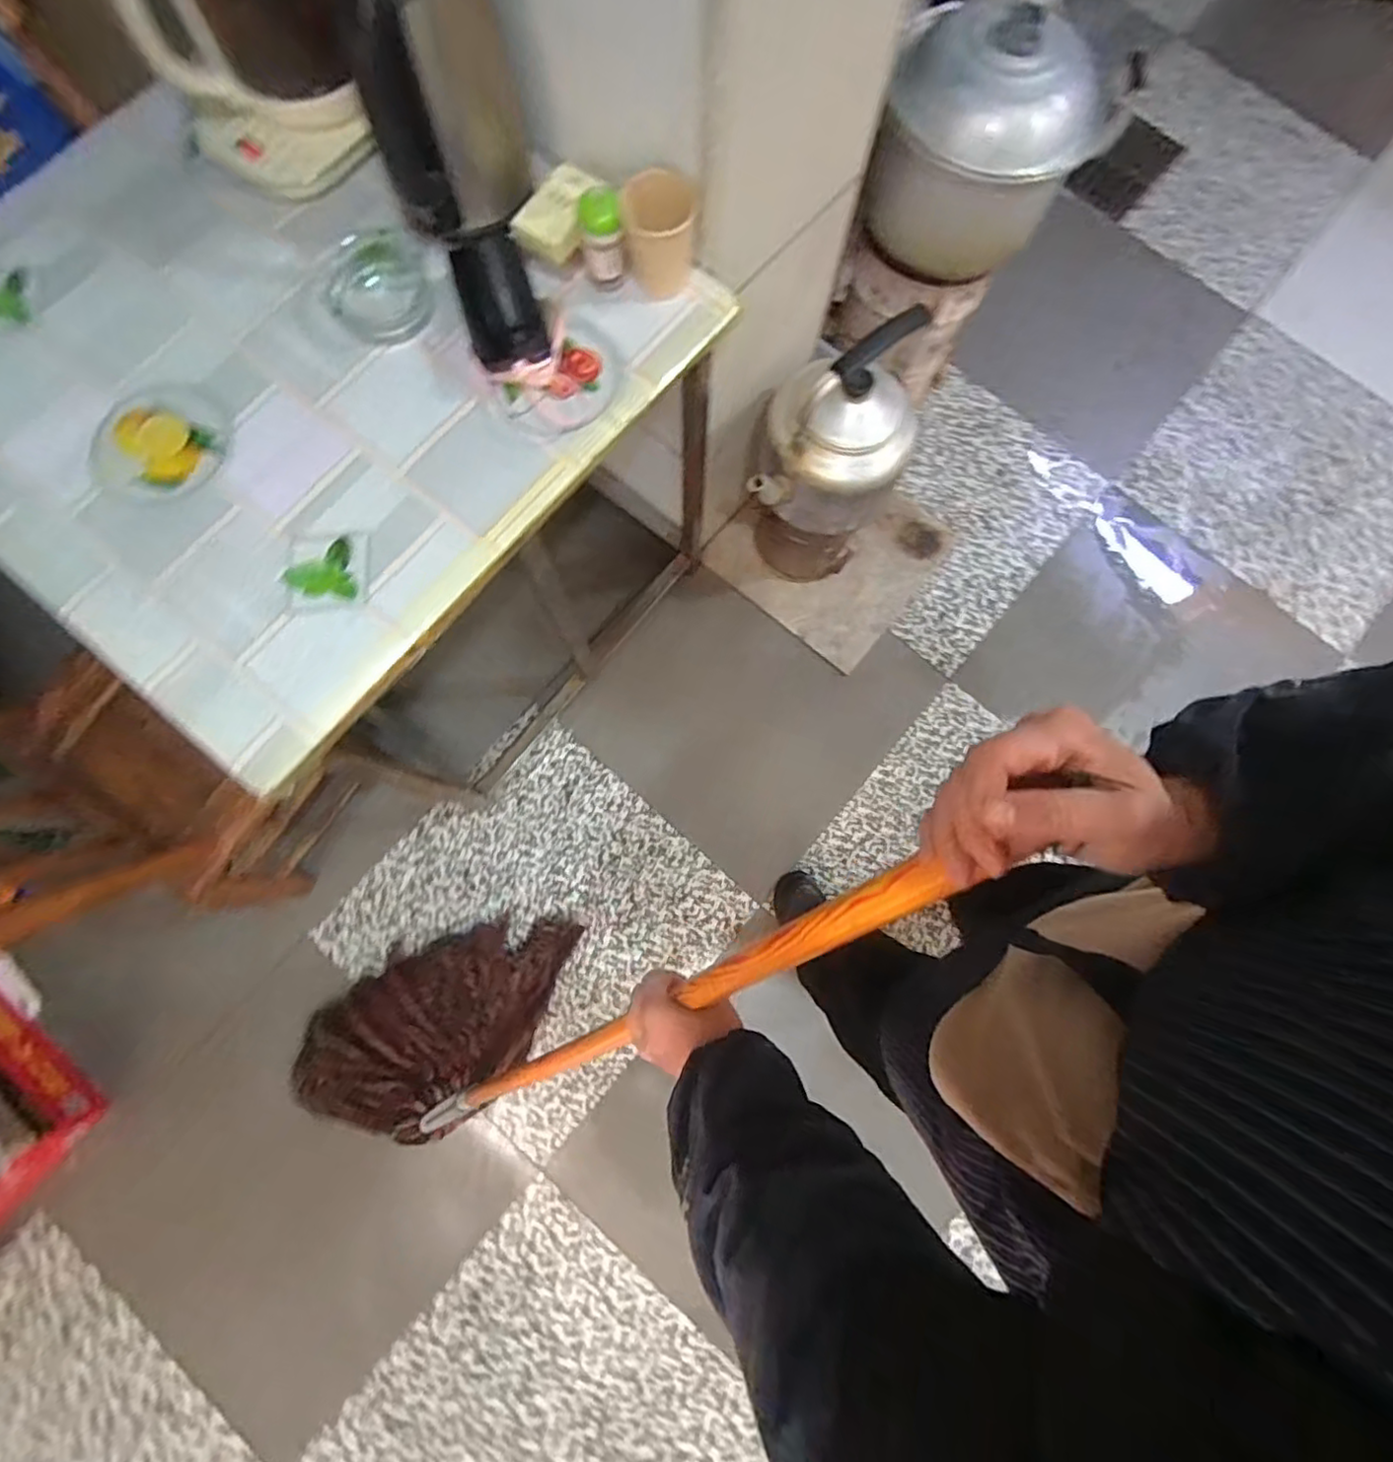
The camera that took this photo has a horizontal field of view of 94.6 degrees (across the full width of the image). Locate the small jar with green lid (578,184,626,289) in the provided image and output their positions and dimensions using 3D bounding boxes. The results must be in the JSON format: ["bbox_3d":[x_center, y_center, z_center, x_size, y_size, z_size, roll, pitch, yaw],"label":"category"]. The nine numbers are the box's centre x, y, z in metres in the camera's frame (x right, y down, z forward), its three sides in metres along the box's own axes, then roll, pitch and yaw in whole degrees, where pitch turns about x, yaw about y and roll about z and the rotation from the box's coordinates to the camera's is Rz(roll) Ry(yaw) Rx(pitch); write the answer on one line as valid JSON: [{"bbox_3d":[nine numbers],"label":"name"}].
[{"bbox_3d":[-0.095,-0.491,0.639,0.040,0.082,0.036,-10,79,-3],"label":"small jar with green lid"}]

